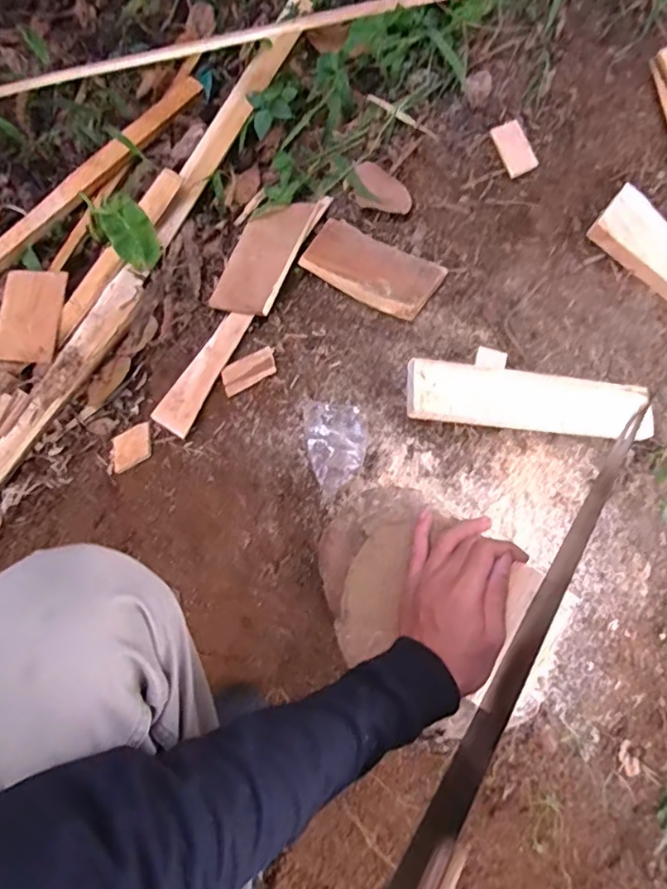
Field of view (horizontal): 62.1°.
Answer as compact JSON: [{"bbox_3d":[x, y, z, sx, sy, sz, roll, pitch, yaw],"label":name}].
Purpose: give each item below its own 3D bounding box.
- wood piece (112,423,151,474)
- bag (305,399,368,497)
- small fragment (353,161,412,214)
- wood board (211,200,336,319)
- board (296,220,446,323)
[{"bbox_3d":[-0.274,0.005,0.748,0.067,0.004,0.055,-21,65,19],"label":"wood piece"},{"bbox_3d":[0.004,0.000,0.646,0.066,0.035,0.108,-5,75,-2],"label":"bag"},{"bbox_3d":[0.060,-0.338,0.742,0.053,0.004,0.101,-47,70,8],"label":"small fragment"},{"bbox_3d":[-0.095,-0.268,0.768,0.103,0.015,0.194,19,74,27],"label":"wood board"},{"bbox_3d":[0.047,-0.231,0.729,0.188,0.018,0.084,35,77,24],"label":"board"}]

